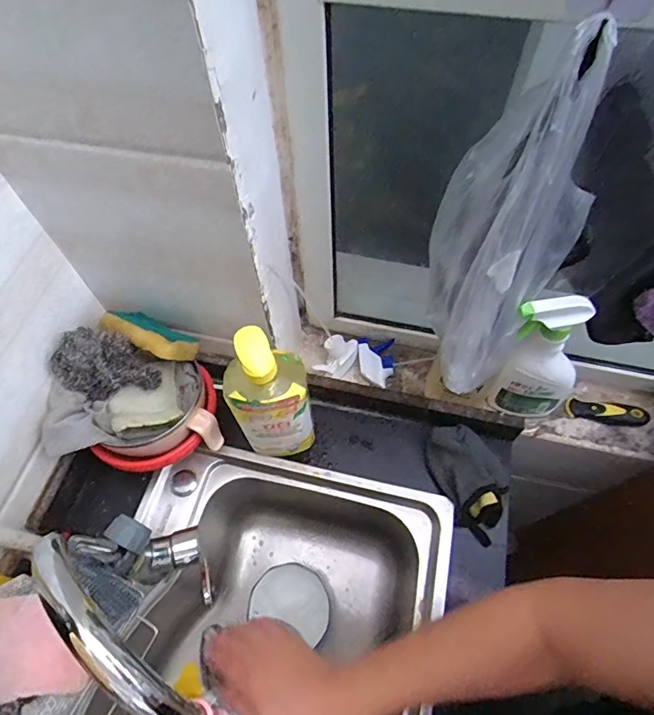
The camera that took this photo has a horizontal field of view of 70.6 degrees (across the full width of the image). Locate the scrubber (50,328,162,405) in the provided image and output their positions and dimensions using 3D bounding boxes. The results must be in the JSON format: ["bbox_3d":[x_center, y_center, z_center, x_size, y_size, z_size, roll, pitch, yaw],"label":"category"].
[{"bbox_3d":[-0.280,0.011,0.586,0.113,0.098,0.060,-19,62,-9],"label":"scrubber"}]

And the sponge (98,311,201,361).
[{"bbox_3d":[-0.225,-0.028,0.599,0.115,0.069,0.027,25,100,-1],"label":"sponge"}]

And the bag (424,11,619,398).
[{"bbox_3d":[0.167,-0.114,0.457,0.132,0.315,0.146,31,66,17],"label":"bag"}]

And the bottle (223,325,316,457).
[{"bbox_3d":[-0.067,0.052,0.565,0.098,0.269,0.069,-20,63,-9],"label":"bottle"}]

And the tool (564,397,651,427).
[{"bbox_3d":[0.408,0.077,0.673,0.104,0.033,0.028,8,62,6],"label":"tool"}]

